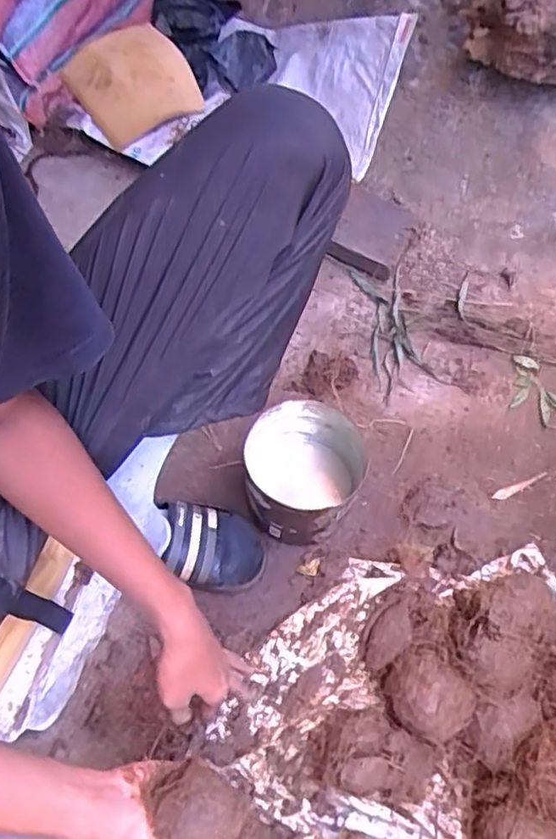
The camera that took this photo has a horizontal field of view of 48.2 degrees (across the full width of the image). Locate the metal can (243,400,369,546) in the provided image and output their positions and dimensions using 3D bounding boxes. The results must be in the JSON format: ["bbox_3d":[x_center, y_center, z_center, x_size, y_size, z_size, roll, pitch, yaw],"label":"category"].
[{"bbox_3d":[0.030,0.083,0.830,0.146,0.168,0.147,2,62,-4],"label":"metal can"}]

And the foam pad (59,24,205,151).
[{"bbox_3d":[-0.258,-0.615,1.126,0.206,0.056,0.196,-35,92,-8],"label":"foam pad"}]

